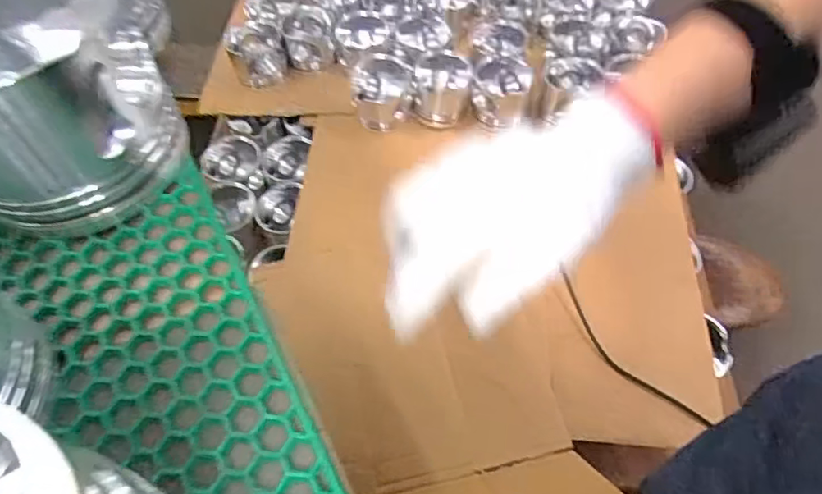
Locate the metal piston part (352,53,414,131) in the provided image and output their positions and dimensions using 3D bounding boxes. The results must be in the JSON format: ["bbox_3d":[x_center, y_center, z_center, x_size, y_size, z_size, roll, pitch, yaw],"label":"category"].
[{"bbox_3d":[-0.042,-0.233,0.841,0.085,0.070,0.094,7,59,7],"label":"metal piston part"}]

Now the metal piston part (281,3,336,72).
[{"bbox_3d":[-0.164,-0.338,0.914,0.082,0.067,0.086,-8,58,-2],"label":"metal piston part"}]

